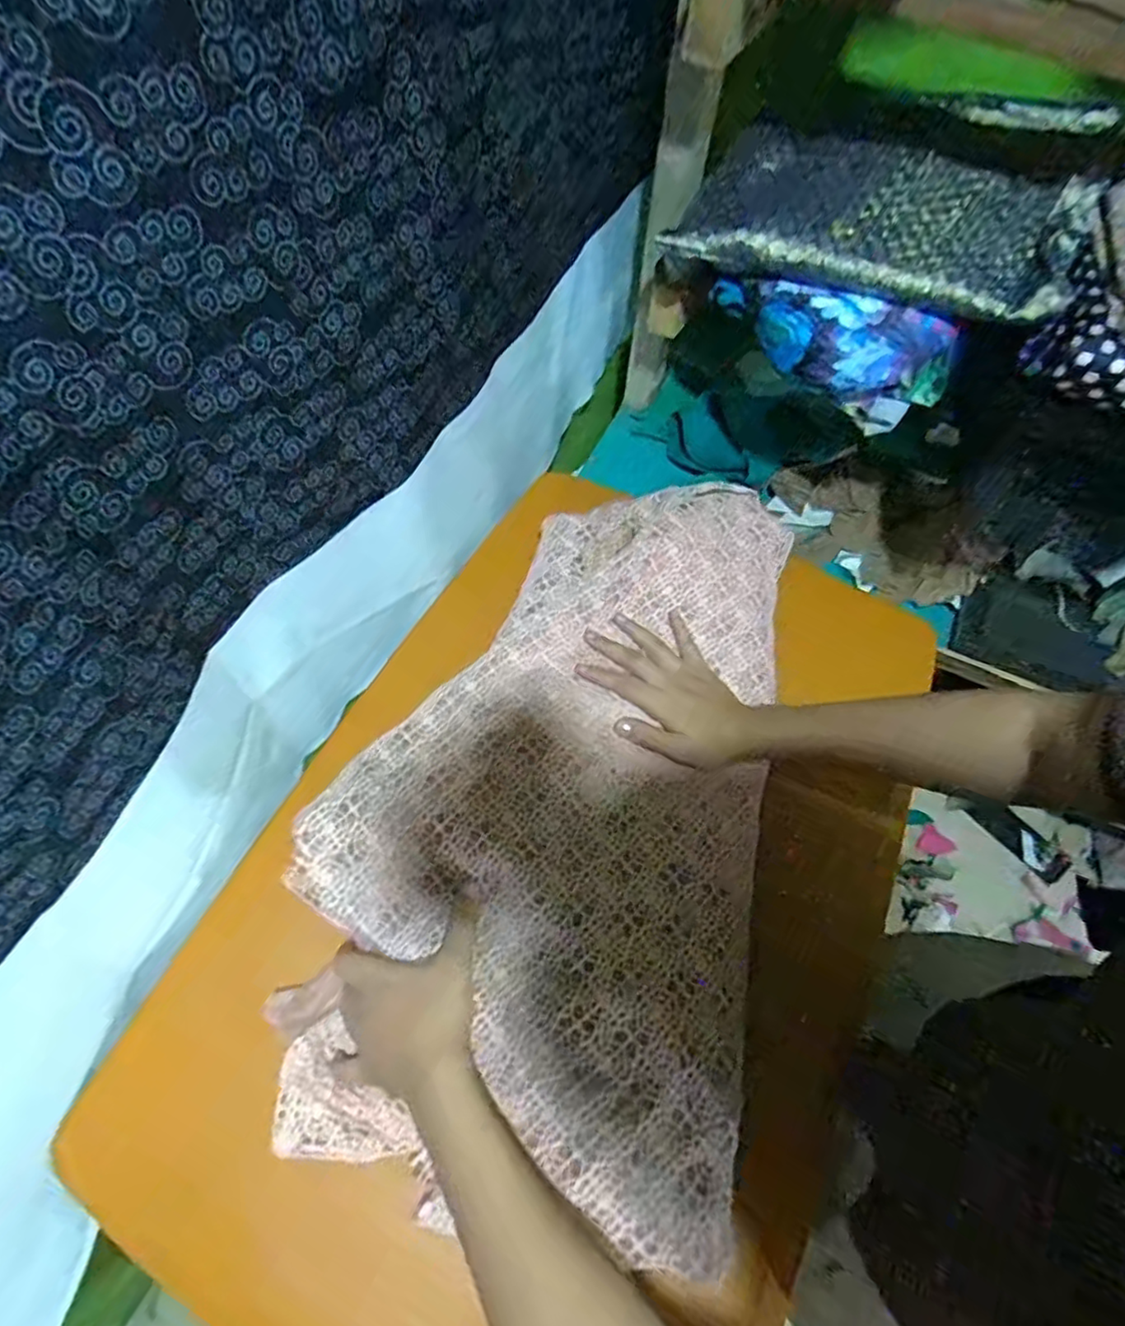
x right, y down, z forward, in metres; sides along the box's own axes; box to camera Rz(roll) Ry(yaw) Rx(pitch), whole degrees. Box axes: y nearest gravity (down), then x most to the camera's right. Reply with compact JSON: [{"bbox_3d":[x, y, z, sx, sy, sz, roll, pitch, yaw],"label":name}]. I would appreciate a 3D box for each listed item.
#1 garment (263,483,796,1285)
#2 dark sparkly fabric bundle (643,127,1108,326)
[{"bbox_3d":[0.001,0.075,0.515,0.313,0.068,0.552,14,61,4],"label":"garment"},{"bbox_3d":[0.291,-0.421,0.627,0.353,0.096,0.174,26,63,10],"label":"dark sparkly fabric bundle"}]

